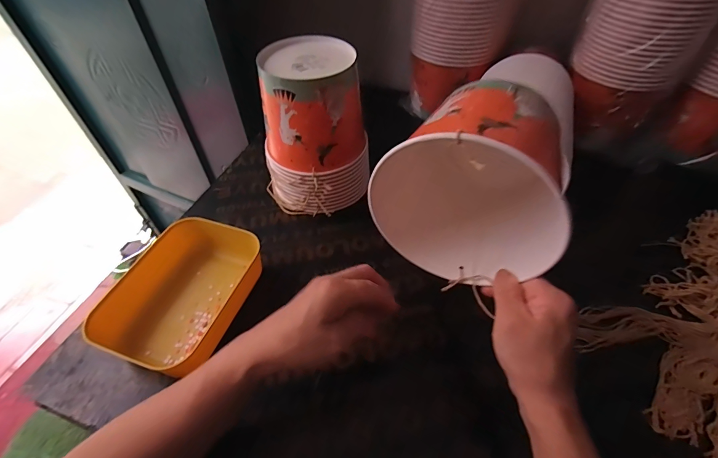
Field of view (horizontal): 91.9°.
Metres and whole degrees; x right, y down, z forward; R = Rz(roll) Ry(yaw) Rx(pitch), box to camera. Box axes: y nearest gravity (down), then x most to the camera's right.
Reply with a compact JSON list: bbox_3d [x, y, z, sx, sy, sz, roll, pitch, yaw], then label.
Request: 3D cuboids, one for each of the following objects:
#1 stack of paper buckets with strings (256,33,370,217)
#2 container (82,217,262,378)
[{"bbox_3d":[-0.074,-0.146,0.528,0.156,0.211,0.148,-12,50,-9],"label":"stack of paper buckets with strings"},{"bbox_3d":[-0.213,0.081,0.437,0.138,0.059,0.172,13,51,13],"label":"container"}]

